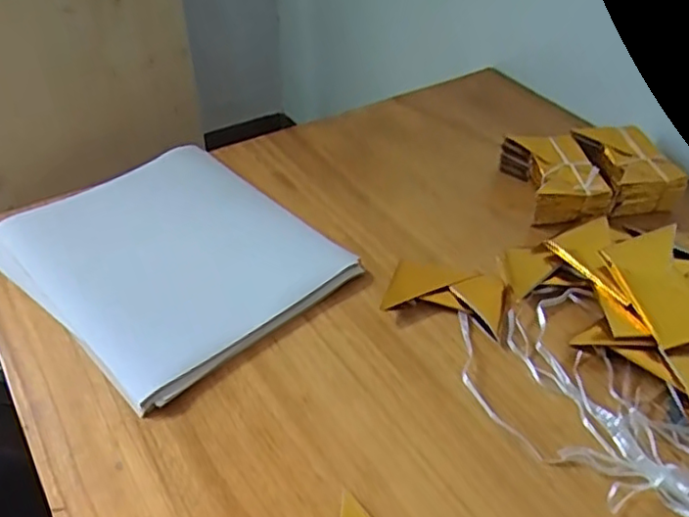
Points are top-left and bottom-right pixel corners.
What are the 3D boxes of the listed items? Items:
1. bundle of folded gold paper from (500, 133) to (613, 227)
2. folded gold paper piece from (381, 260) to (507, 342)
[{"bbox_3d":[0.213,-0.082,0.646,0.076,0.043,0.106,-4,44,-8],"label":"bundle of folded gold paper"},{"bbox_3d":[0.086,0.031,0.534,0.096,0.012,0.062,13,44,10],"label":"folded gold paper piece"}]

